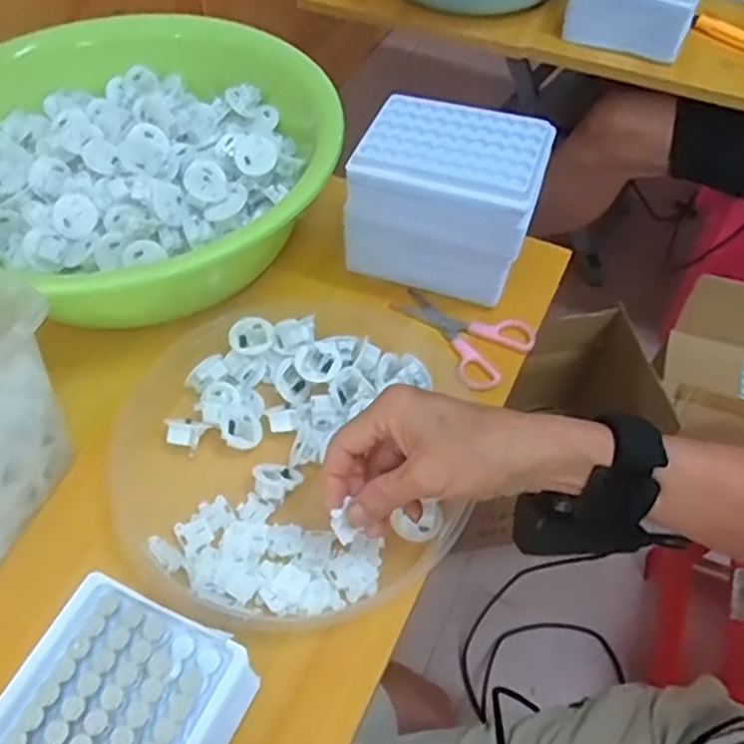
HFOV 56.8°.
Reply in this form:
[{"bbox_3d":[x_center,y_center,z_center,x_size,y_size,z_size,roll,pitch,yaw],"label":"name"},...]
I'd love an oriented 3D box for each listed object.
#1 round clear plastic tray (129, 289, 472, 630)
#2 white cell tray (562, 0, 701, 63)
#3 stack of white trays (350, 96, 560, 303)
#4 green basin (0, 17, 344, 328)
[{"bbox_3d":[-0.050,0.045,0.470,0.234,0.038,0.245,-4,54,-4],"label":"round clear plastic tray"},{"bbox_3d":[0.291,-0.407,0.758,0.130,0.084,0.079,24,58,16],"label":"white cell tray"},{"bbox_3d":[0.056,-0.126,0.534,0.130,0.128,0.087,16,56,11],"label":"stack of white trays"},{"bbox_3d":[-0.207,-0.175,0.563,0.331,0.092,0.300,28,59,18],"label":"green basin"}]

